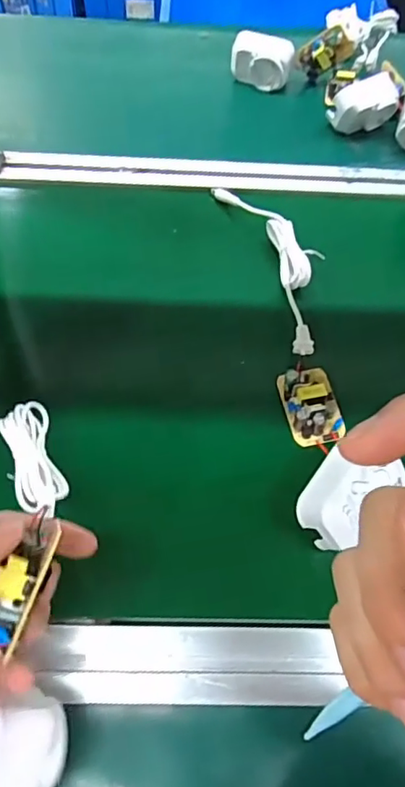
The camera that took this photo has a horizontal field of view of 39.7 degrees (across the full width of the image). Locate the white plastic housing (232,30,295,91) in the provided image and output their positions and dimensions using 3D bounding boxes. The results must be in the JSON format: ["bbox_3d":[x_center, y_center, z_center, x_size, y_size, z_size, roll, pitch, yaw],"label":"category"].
[{"bbox_3d":[0.068,-0.386,0.652,0.070,0.041,0.039,25,59,13],"label":"white plastic housing"}]

